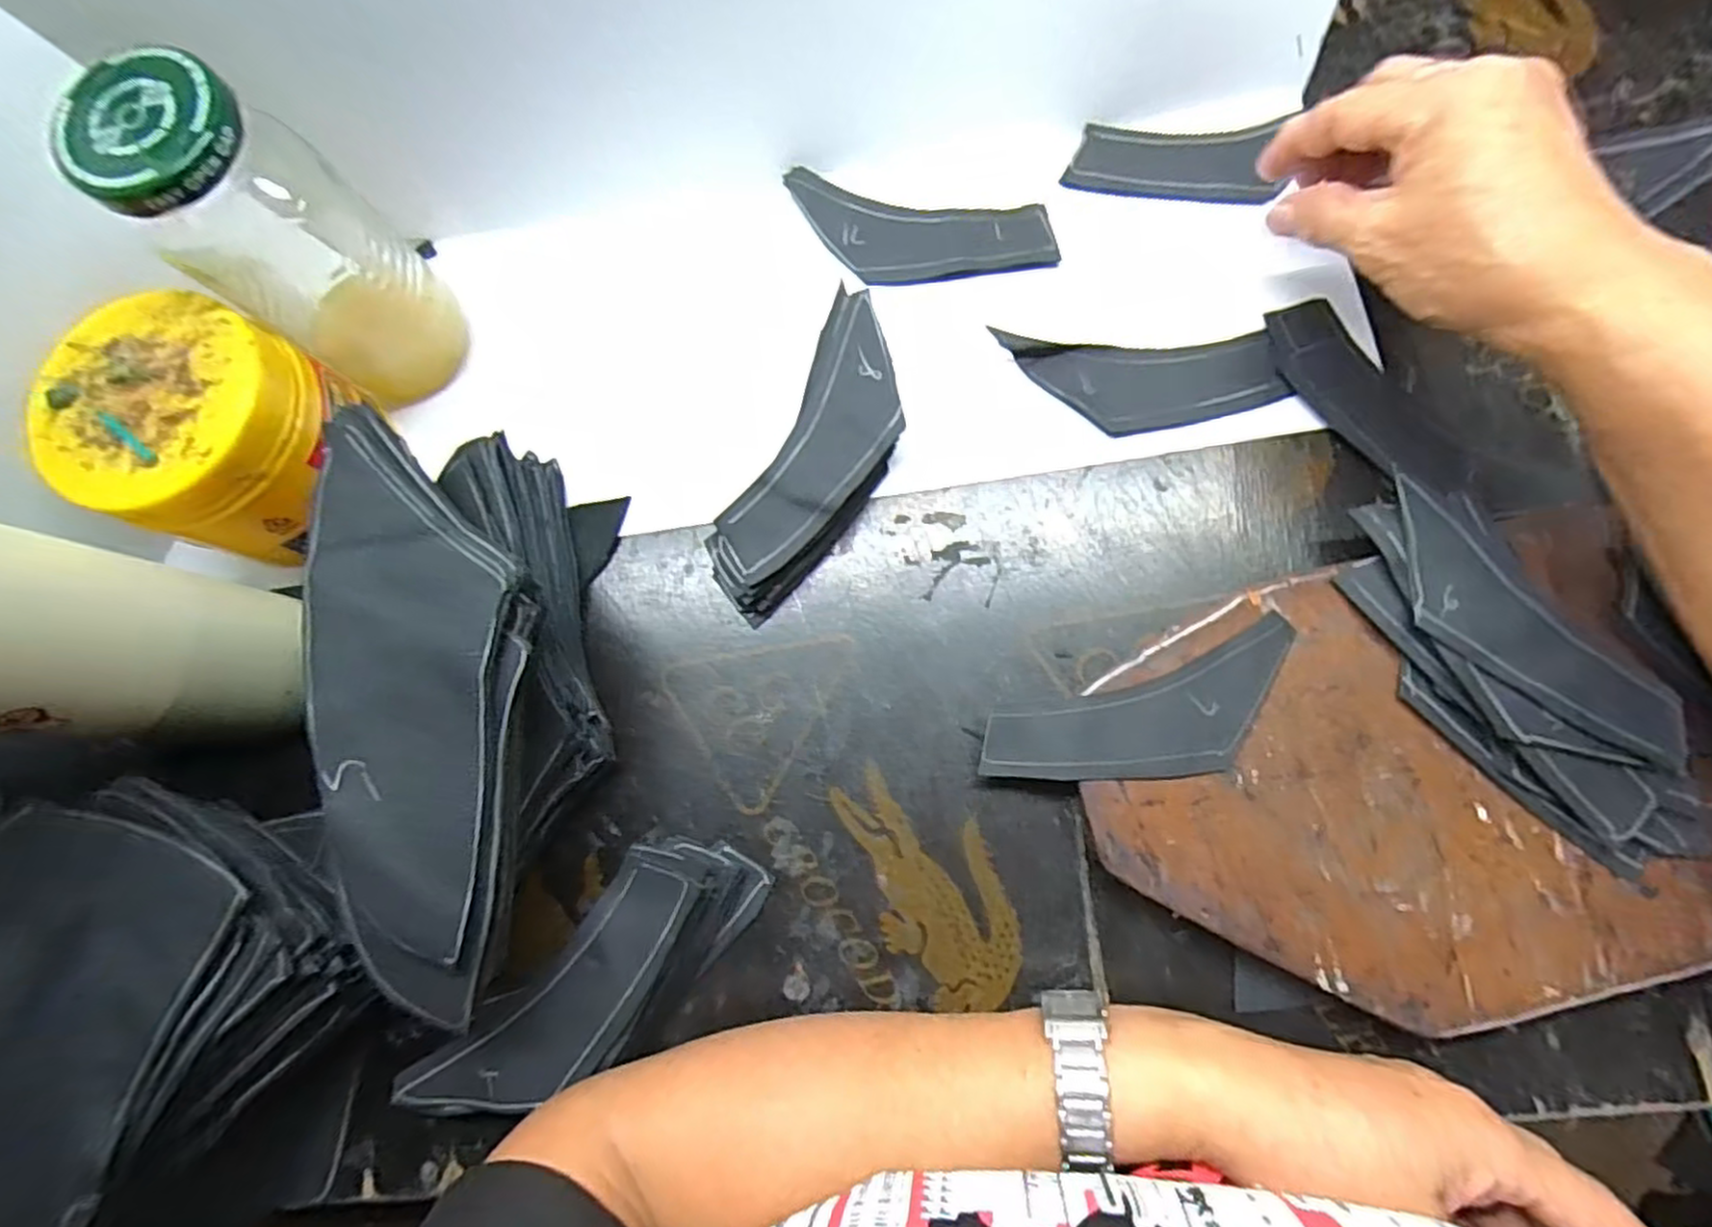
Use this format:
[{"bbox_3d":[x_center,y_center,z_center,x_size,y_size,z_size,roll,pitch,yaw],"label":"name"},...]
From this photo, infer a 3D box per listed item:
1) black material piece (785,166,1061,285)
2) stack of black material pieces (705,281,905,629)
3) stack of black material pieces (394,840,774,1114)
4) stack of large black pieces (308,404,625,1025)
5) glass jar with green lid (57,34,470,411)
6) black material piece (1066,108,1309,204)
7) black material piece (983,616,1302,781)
[{"bbox_3d":[0.031,-0.185,0.361,0.132,0.006,0.047,11,89,4],"label":"black material piece"},{"bbox_3d":[-0.016,-0.068,0.332,0.053,0.022,0.148,26,82,9],"label":"stack of black material pieces"},{"bbox_3d":[-0.108,0.155,0.302,0.155,0.026,0.054,-45,79,-4],"label":"stack of black material pieces"},{"bbox_3d":[-0.150,0.032,0.290,0.073,0.095,0.222,-2,80,4],"label":"stack of large black pieces"},{"bbox_3d":[-0.225,-0.146,0.296,0.064,0.130,0.063,-1,79,5],"label":"glass jar with green lid"},{"bbox_3d":[0.153,-0.219,0.353,0.094,0.007,0.034,6,104,12],"label":"black material piece"},{"bbox_3d":[0.118,0.045,0.297,0.129,0.007,0.046,-19,76,5],"label":"black material piece"}]

